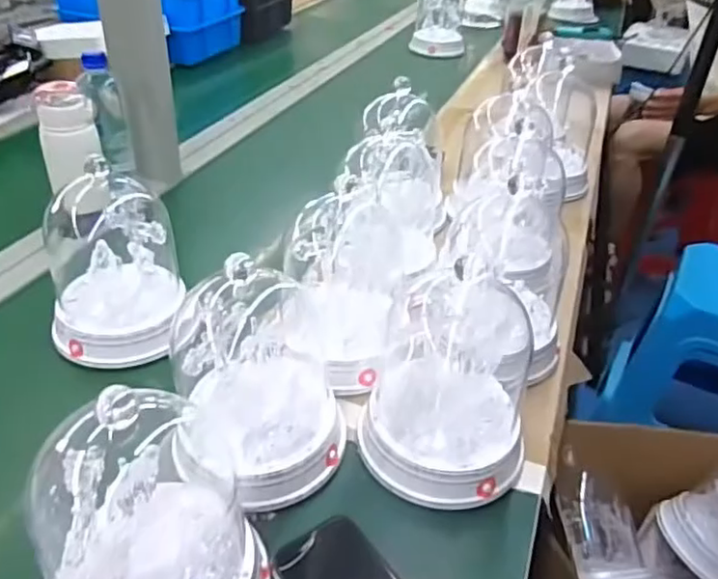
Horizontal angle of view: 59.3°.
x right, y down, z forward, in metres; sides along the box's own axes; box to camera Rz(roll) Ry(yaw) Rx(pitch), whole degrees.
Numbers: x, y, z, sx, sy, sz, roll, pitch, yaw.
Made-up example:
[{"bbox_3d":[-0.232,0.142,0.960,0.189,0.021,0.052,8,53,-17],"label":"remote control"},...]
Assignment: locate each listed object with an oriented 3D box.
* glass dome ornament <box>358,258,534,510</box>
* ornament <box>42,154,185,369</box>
[{"bbox_3d":[0.083,0.082,0.561,0.143,0.151,0.151,7,35,5],"label":"glass dome ornament"},{"bbox_3d":[-0.266,-0.032,0.676,0.135,0.202,0.115,-12,38,-21],"label":"ornament"}]

